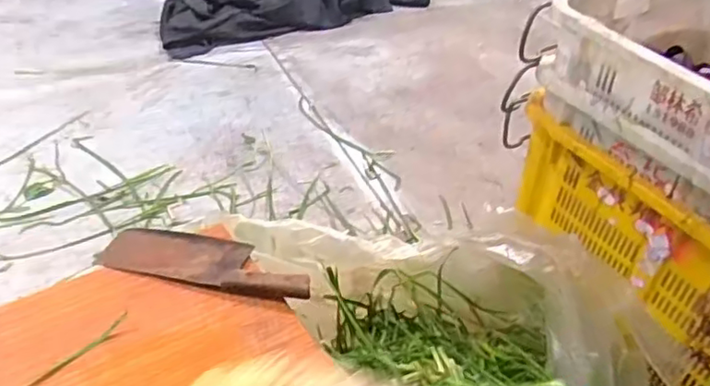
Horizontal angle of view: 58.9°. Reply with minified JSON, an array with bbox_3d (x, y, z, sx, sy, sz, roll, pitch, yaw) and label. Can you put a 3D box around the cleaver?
[{"bbox_3d":[-0.192,0.085,0.821,0.277,0.030,0.089,10,38,6],"label":"cleaver"}]

